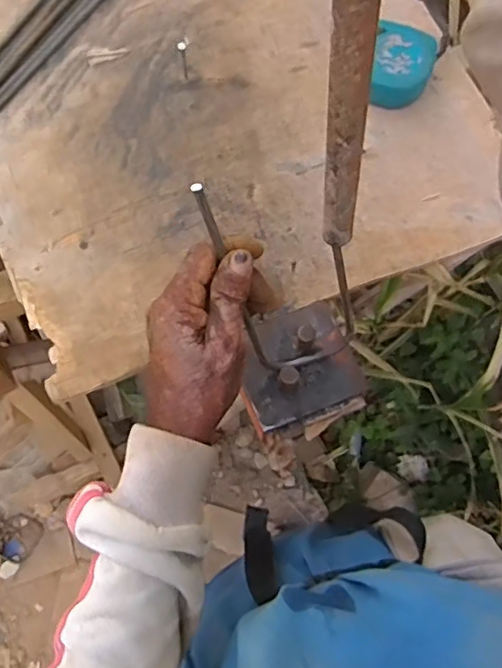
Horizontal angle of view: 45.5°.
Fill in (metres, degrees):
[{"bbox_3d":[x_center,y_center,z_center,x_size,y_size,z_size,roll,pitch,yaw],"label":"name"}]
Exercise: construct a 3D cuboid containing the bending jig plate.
[{"bbox_3d":[0.039,0.022,0.504,0.101,0.034,0.095,-18,73,-8],"label":"bending jig plate"}]

